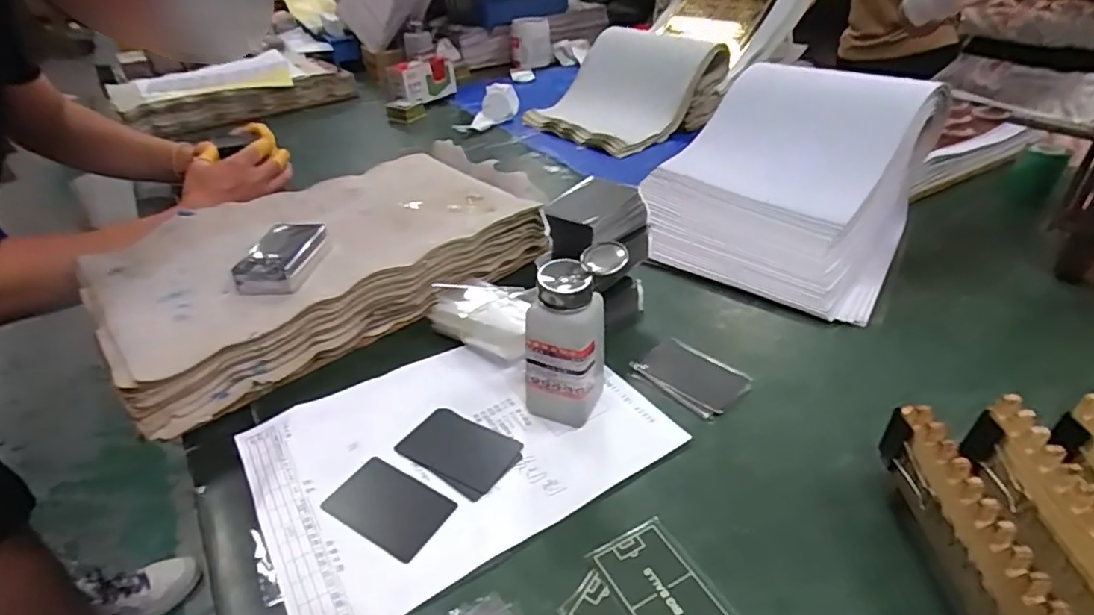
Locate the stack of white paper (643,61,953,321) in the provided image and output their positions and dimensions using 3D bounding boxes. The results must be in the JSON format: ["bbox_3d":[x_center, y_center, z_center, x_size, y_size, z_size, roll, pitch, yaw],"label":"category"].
[{"bbox_3d":[0.277,-0.163,0.697,0.289,0.150,0.334,19,40,26],"label":"stack of white paper"}]

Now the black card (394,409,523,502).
[{"bbox_3d":[-0.069,0.111,0.457,0.089,0.004,0.058,20,41,30],"label":"black card"}]

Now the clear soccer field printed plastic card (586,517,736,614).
[{"bbox_3d":[0.072,0.172,0.357,0.054,0.004,0.085,-19,39,-23],"label":"clear soccer field printed plastic card"}]

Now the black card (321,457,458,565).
[{"bbox_3d":[-0.112,0.141,0.415,0.085,0.004,0.053,18,40,29],"label":"black card"}]

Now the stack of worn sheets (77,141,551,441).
[{"bbox_3d":[-0.230,-0.063,0.638,0.444,0.078,0.257,-28,43,-32],"label":"stack of worn sheets"}]

